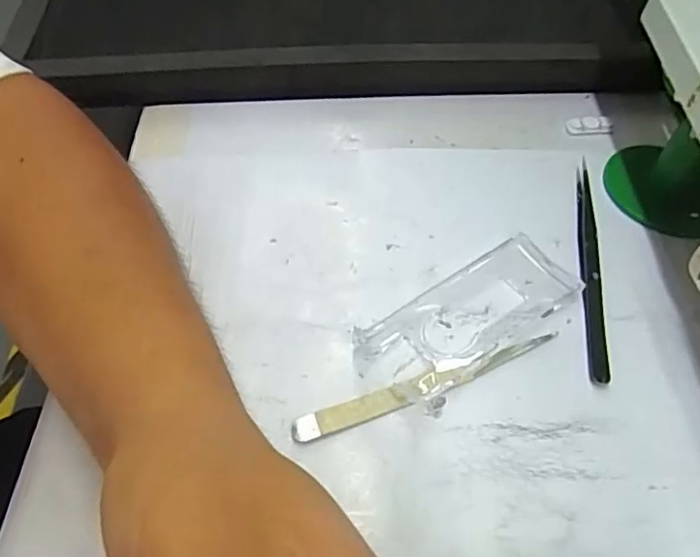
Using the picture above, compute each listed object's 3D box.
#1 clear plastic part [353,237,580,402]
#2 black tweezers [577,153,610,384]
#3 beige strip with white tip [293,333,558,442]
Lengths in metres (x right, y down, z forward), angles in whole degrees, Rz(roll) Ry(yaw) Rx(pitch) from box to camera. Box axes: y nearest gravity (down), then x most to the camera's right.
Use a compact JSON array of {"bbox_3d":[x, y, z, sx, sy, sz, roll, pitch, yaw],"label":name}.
[{"bbox_3d":[0.056,0.018,0.278,0.110,0.004,0.045,-28,59,-19],"label":"clear plastic part"},{"bbox_3d":[0.120,-0.008,0.297,0.009,0.006,0.131,8,54,5],"label":"black tweezers"},{"bbox_3d":[0.035,0.046,0.258,0.123,0.004,0.011,-18,56,-13],"label":"beige strip with white tip"}]

